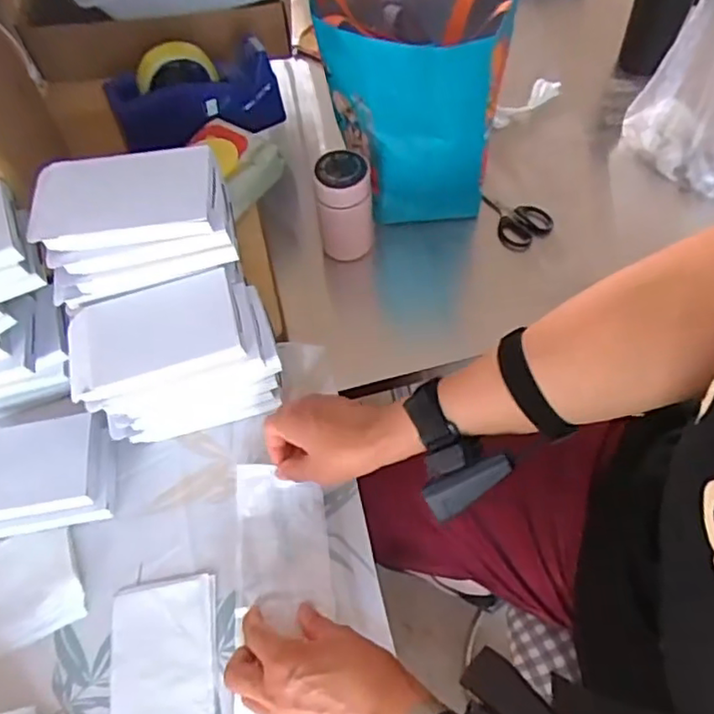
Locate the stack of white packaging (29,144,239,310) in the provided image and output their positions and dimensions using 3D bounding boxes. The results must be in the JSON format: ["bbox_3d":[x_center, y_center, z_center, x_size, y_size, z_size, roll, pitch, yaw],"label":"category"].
[{"bbox_3d":[-0.196,-0.124,0.548,0.161,0.060,0.104,-13,60,-4],"label":"stack of white packaging"}]

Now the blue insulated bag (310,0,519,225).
[{"bbox_3d":[0.062,-0.320,0.740,0.202,0.251,0.220,-7,60,-1],"label":"blue insulated bag"}]

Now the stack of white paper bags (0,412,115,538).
[{"bbox_3d":[-0.298,0.110,0.575,0.137,0.037,0.097,-9,60,-2],"label":"stack of white paper bags"}]

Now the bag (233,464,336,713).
[{"bbox_3d":[-0.061,0.224,0.513,0.085,0.022,0.271,-6,59,-1],"label":"bag"}]

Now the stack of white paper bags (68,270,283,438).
[{"bbox_3d":[-0.162,0.004,0.575,0.170,0.116,0.096,-17,60,-6],"label":"stack of white paper bags"}]

